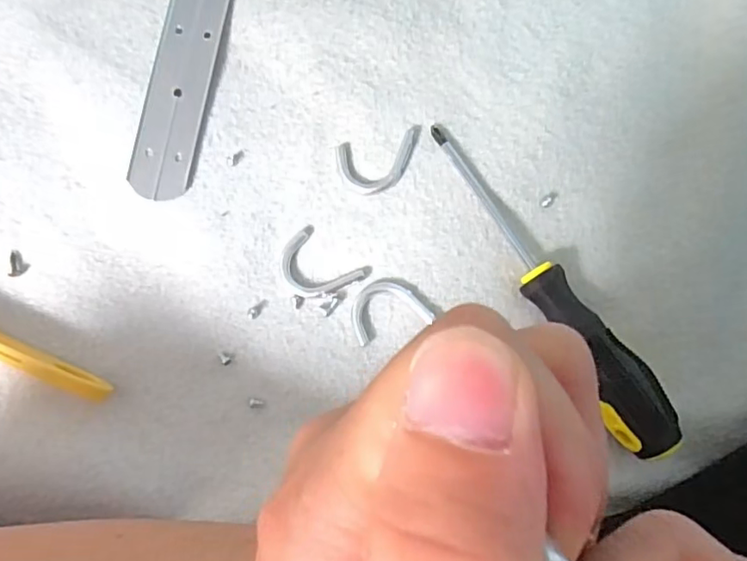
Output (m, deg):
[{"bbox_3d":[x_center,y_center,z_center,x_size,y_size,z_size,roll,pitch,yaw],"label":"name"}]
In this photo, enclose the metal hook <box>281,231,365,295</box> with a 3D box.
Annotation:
[{"bbox_3d":[-0.031,-0.005,0.306,0.044,0.004,0.029,35,80,7],"label":"metal hook"}]

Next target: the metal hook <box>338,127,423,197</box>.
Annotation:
[{"bbox_3d":[0.005,-0.067,0.313,0.049,0.008,0.033,-12,78,-2],"label":"metal hook"}]

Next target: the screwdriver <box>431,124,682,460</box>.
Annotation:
[{"bbox_3d":[0.091,-0.003,0.288,0.031,0.024,0.198,-28,79,-5],"label":"screwdriver"}]

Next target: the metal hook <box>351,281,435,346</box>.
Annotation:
[{"bbox_3d":[0.009,0.015,0.301,0.042,0.004,0.030,-15,79,-3],"label":"metal hook"}]

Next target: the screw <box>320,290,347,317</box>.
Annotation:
[{"bbox_3d":[-0.021,0.011,0.303,0.007,0.004,0.017,42,81,8],"label":"screw"}]

